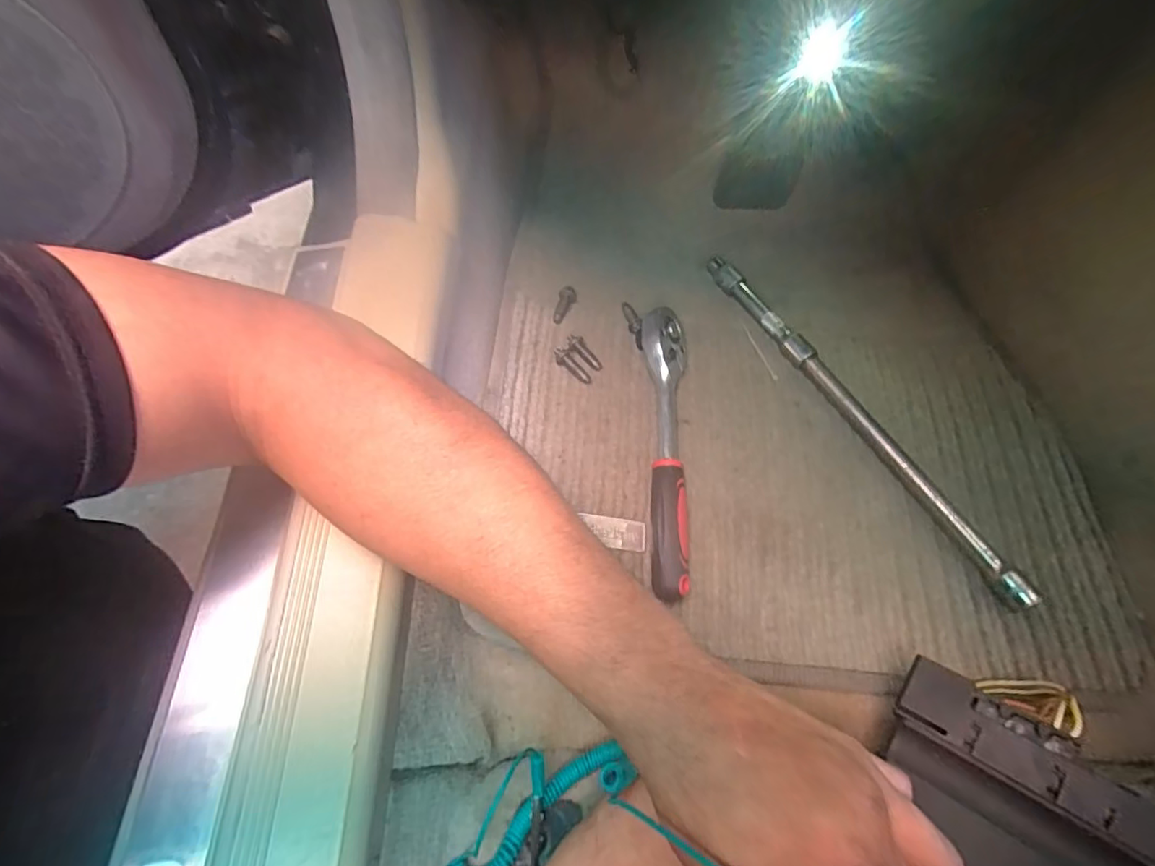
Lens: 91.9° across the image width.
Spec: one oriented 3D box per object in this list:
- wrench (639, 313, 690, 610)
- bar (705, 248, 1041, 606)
[{"bbox_3d":[0.071,0.006,0.436,0.043,0.034,0.238,1,62,0],"label":"wrench"},{"bbox_3d":[0.224,-0.024,0.462,0.019,0.022,0.368,-24,66,-15],"label":"bar"}]

